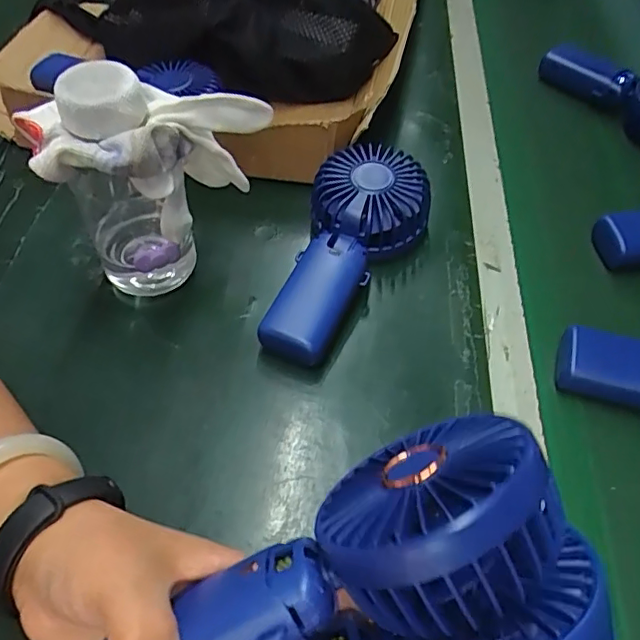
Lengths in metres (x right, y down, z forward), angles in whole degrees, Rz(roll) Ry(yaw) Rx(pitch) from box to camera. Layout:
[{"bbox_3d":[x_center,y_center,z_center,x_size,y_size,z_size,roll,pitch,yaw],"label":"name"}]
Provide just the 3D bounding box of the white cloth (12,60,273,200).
[{"bbox_3d":[-0.093,-0.098,0.316,0.128,0.082,0.058,-19,58,-16],"label":"white cloth"}]

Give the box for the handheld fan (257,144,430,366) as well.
[{"bbox_3d":[0.021,-0.047,0.386,0.084,0.052,0.170,15,55,9],"label":"handheld fan"}]

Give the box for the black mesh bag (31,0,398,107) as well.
[{"bbox_3d":[-0.115,-0.274,0.522,0.344,0.101,0.093,16,56,8],"label":"black mesh bag"}]

